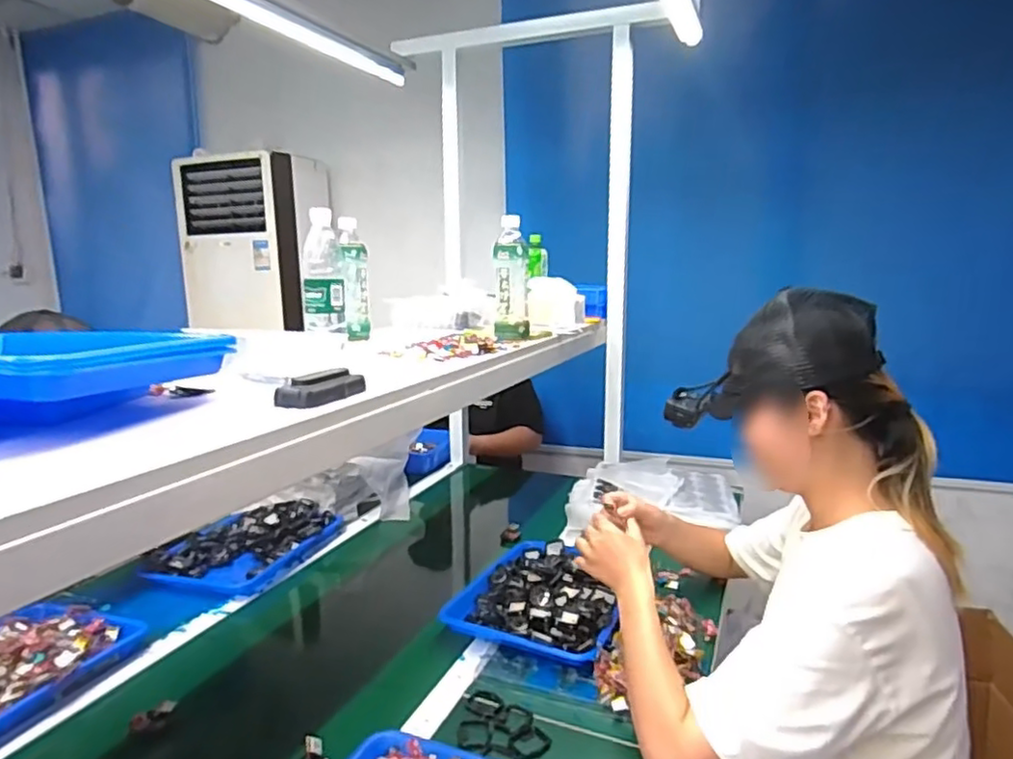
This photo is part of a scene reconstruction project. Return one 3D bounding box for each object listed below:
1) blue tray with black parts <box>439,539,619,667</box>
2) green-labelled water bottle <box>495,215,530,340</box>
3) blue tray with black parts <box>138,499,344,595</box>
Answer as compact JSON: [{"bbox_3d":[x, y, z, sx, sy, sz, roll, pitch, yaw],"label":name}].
[{"bbox_3d":[0.073,0.346,1.063,0.256,0.056,0.317,4,11,27],"label":"blue tray with black parts"},{"bbox_3d":[0.009,-0.180,1.168,0.062,0.203,0.068,0,10,8],"label":"green-labelled water bottle"},{"bbox_3d":[-0.494,0.317,1.262,0.227,0.047,0.338,3,10,25],"label":"blue tray with black parts"}]

